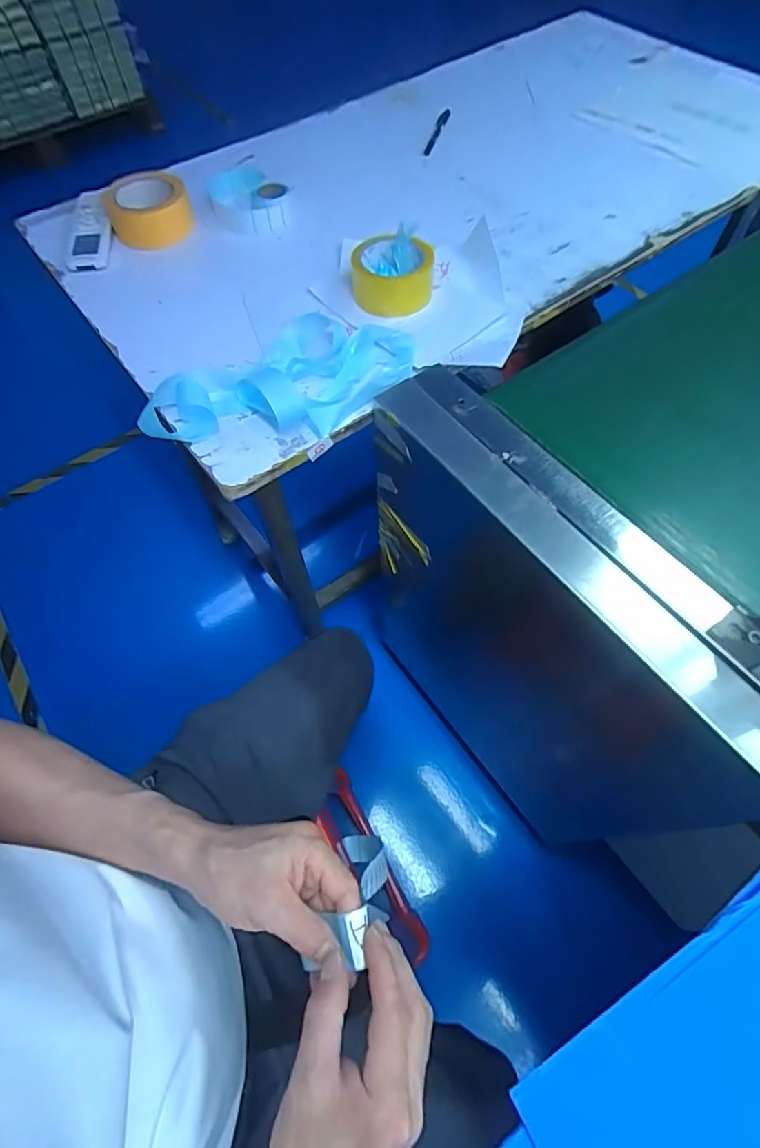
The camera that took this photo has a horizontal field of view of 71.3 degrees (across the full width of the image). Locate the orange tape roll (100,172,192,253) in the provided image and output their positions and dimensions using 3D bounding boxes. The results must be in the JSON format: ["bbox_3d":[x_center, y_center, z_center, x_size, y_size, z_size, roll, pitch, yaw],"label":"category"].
[{"bbox_3d":[-0.325,-0.510,0.745,0.111,0.054,0.095,-19,62,-8],"label":"orange tape roll"}]

